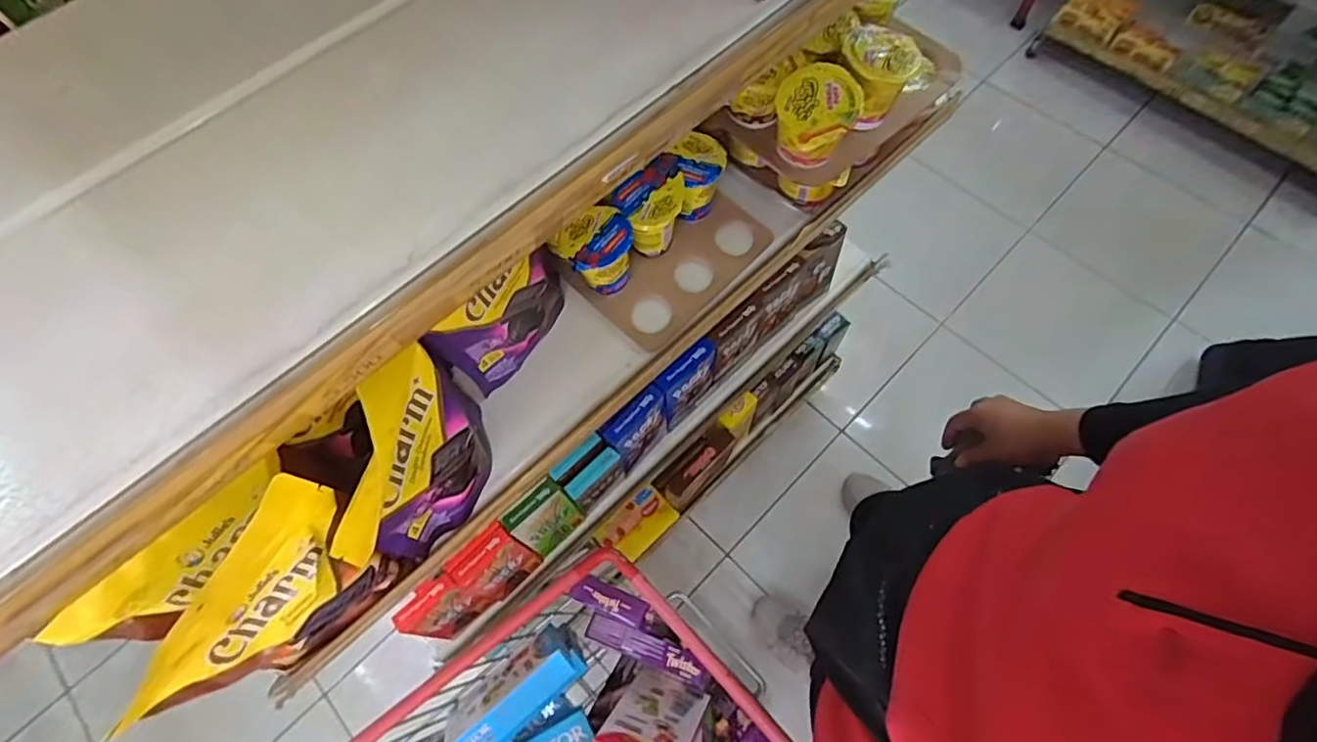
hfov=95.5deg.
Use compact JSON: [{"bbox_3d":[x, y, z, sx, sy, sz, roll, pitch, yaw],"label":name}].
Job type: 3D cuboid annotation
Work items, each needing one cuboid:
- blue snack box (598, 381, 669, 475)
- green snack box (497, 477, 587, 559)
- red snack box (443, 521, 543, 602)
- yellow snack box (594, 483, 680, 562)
[{"bbox_3d":[-0.023,0.078,0.783,0.091,0.162,0.027,-42,71,-14],"label":"blue snack box"},{"bbox_3d":[-0.142,0.186,0.754,0.031,0.158,0.079,41,74,18],"label":"green snack box"},{"bbox_3d":[-0.198,0.238,0.733,0.080,0.144,0.038,-40,70,-14],"label":"red snack box"},{"bbox_3d":[-0.042,0.289,1.142,0.142,0.045,0.092,-41,94,-8],"label":"yellow snack box"}]

